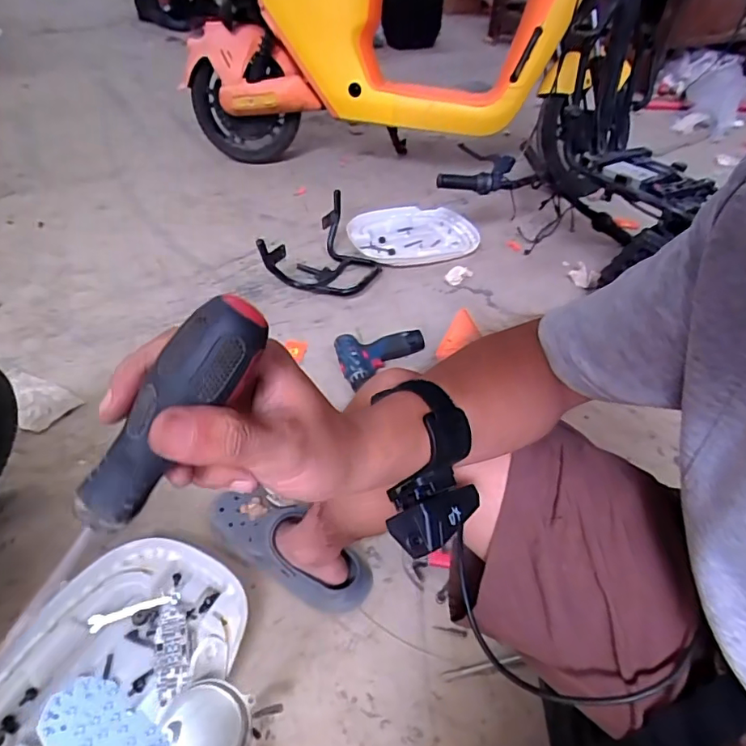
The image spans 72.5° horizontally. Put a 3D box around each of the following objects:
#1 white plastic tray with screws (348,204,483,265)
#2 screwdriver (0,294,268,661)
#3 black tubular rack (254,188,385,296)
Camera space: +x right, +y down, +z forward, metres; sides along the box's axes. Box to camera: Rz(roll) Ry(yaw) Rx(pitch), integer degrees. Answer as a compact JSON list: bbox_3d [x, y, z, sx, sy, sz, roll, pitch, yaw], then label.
[{"bbox_3d":[0.121,-0.419,1.515,0.394,0.035,0.310,-11,45,-15],"label":"white plastic tray with screws"},{"bbox_3d":[-0.094,0.038,0.199,0.022,0.022,0.157,40,97,32],"label":"screwdriver"},{"bbox_3d":[-0.097,-0.306,1.312,0.211,0.147,0.364,21,46,17],"label":"black tubular rack"}]

